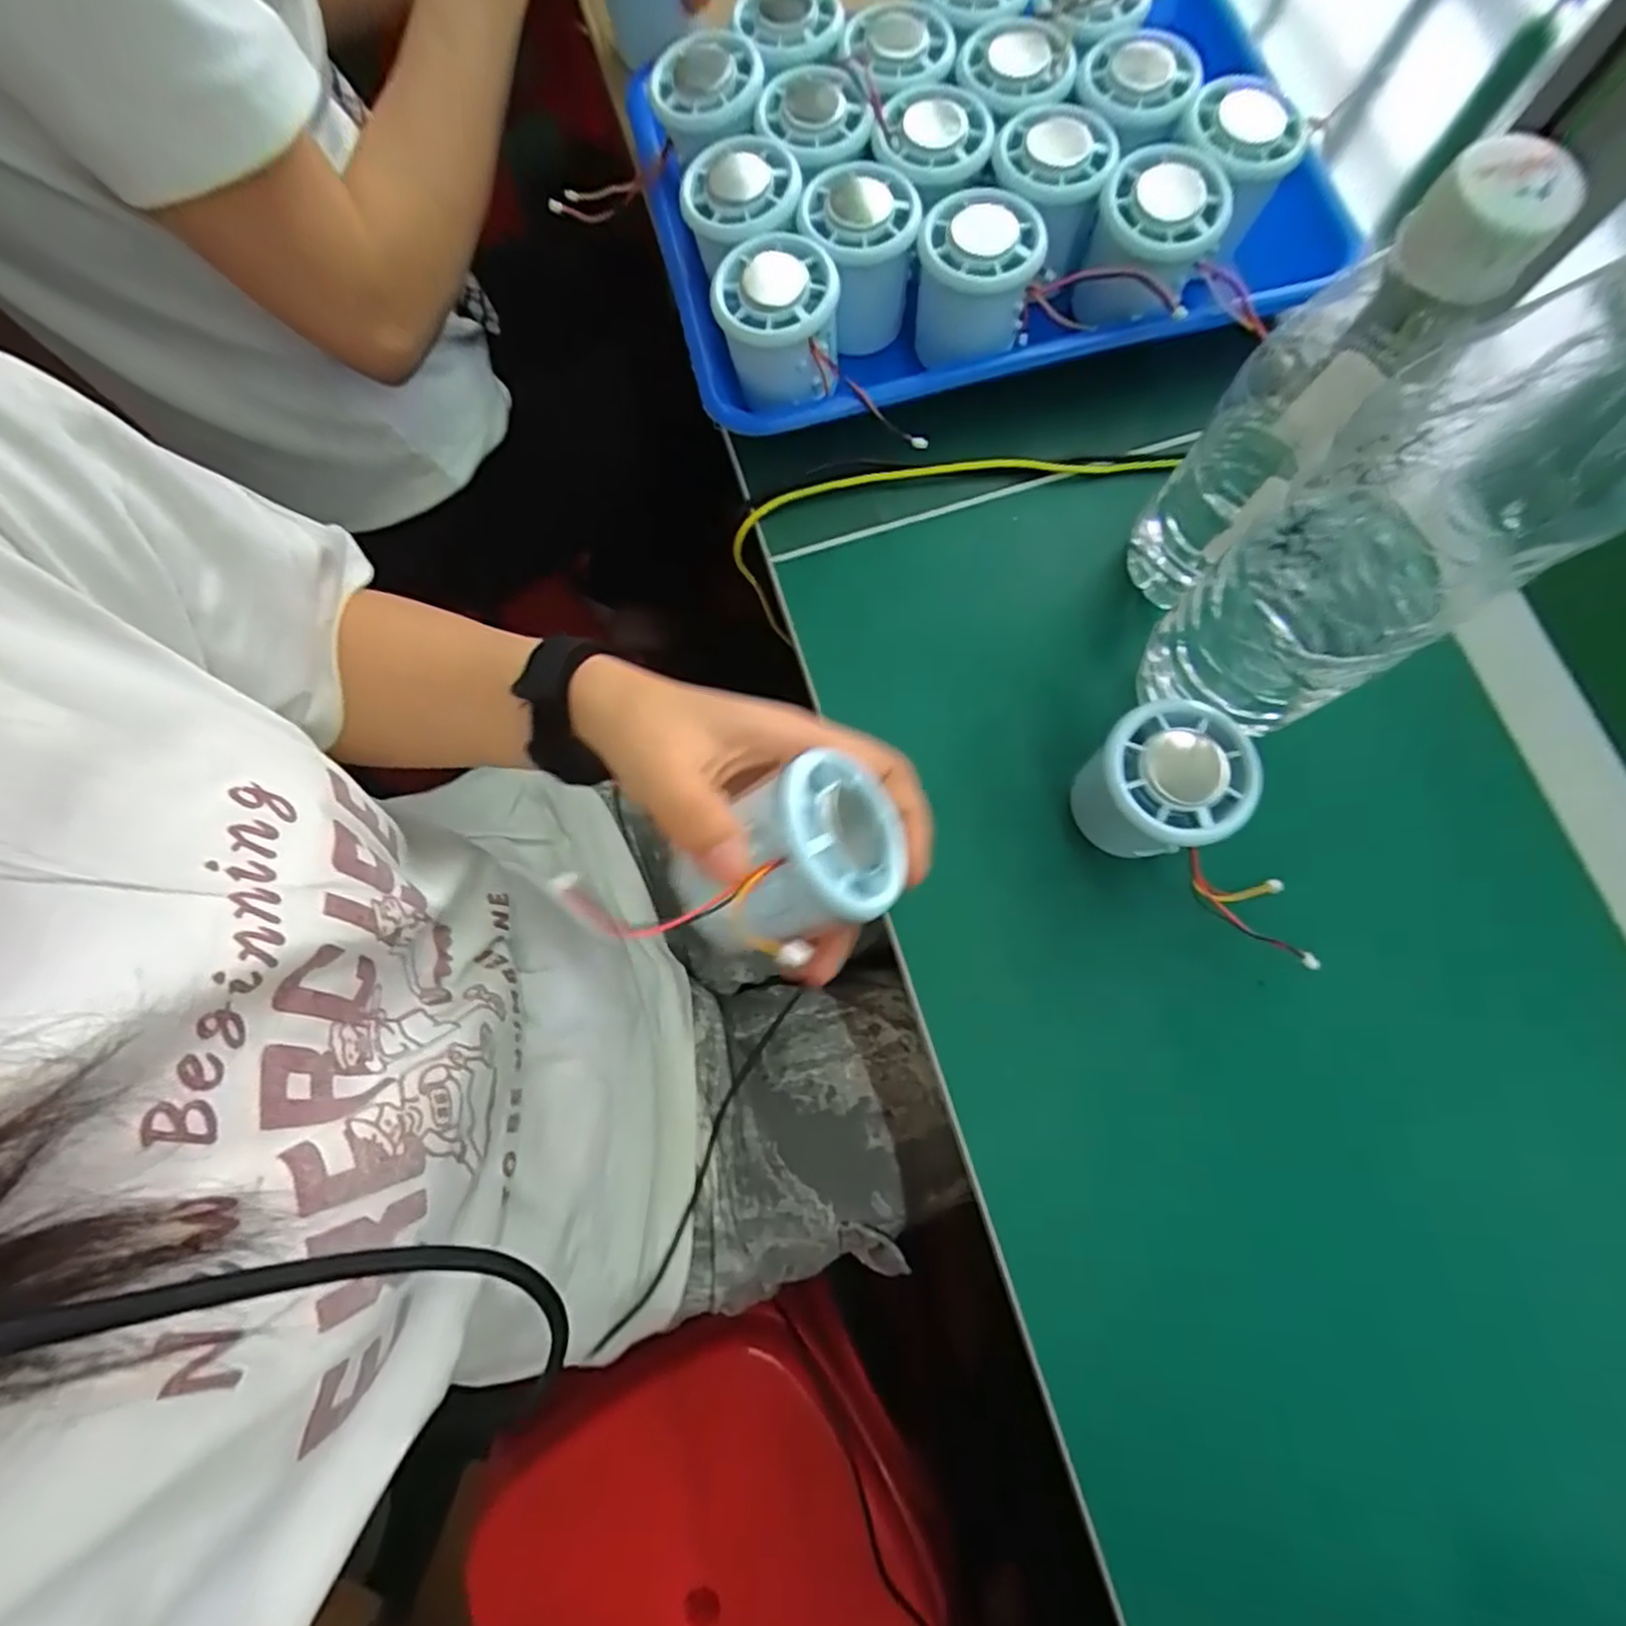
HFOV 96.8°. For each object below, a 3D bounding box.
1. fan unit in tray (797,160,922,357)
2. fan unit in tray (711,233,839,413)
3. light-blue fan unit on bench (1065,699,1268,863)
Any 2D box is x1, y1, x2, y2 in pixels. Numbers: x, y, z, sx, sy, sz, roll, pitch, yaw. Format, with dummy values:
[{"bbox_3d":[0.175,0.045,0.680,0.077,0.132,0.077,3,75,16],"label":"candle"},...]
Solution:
[{"bbox_3d":[0.021,-0.270,0.350,0.052,0.061,0.049,-2,77,-1],"label":"fan unit in tray"},{"bbox_3d":[-0.017,-0.225,0.339,0.054,0.054,0.053,-6,77,-2],"label":"fan unit in tray"},{"bbox_3d":[0.141,-0.012,0.297,0.051,0.059,0.054,0,77,0],"label":"light-blue fan unit on bench"}]

